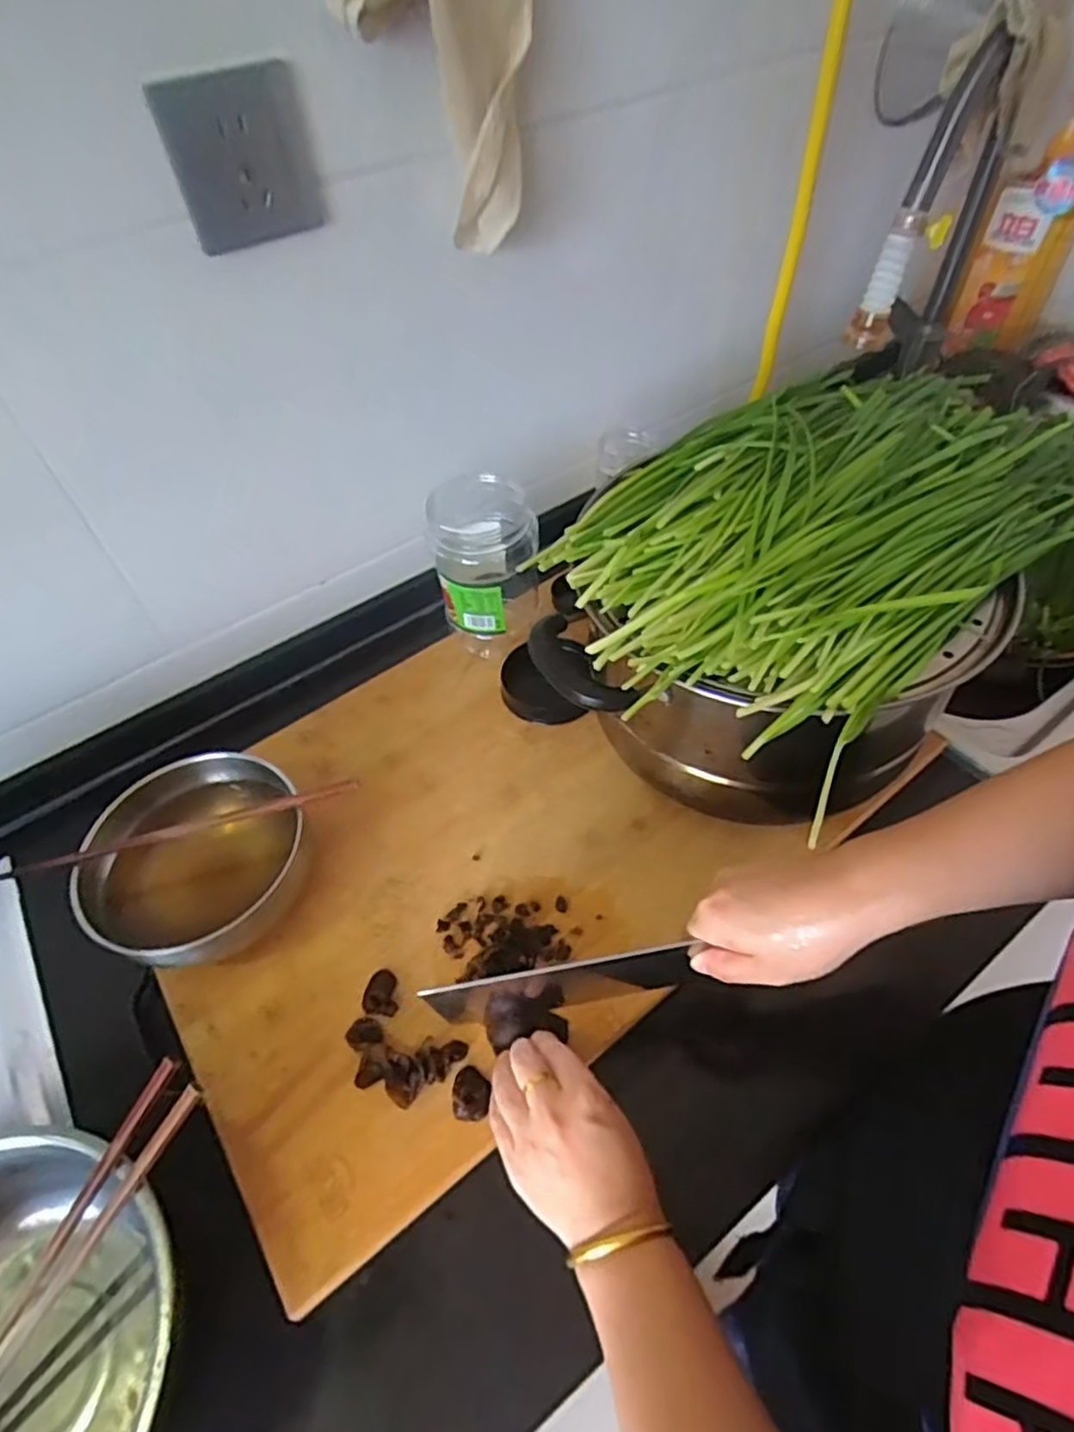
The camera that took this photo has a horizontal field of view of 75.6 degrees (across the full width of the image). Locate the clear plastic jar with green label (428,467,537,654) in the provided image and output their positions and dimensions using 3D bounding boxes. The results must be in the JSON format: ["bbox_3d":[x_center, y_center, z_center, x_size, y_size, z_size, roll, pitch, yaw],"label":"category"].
[{"bbox_3d":[-0.043,-0.129,0.634,0.085,0.145,0.090,-2,52,3],"label":"clear plastic jar with green label"}]

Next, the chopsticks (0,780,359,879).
[{"bbox_3d":[-0.245,0.079,0.486,0.238,0.014,0.012,-13,52,-6],"label":"chopsticks"}]

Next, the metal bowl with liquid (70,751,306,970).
[{"bbox_3d":[-0.248,0.110,0.504,0.136,0.069,0.144,-2,52,3],"label":"metal bowl with liquid"}]

